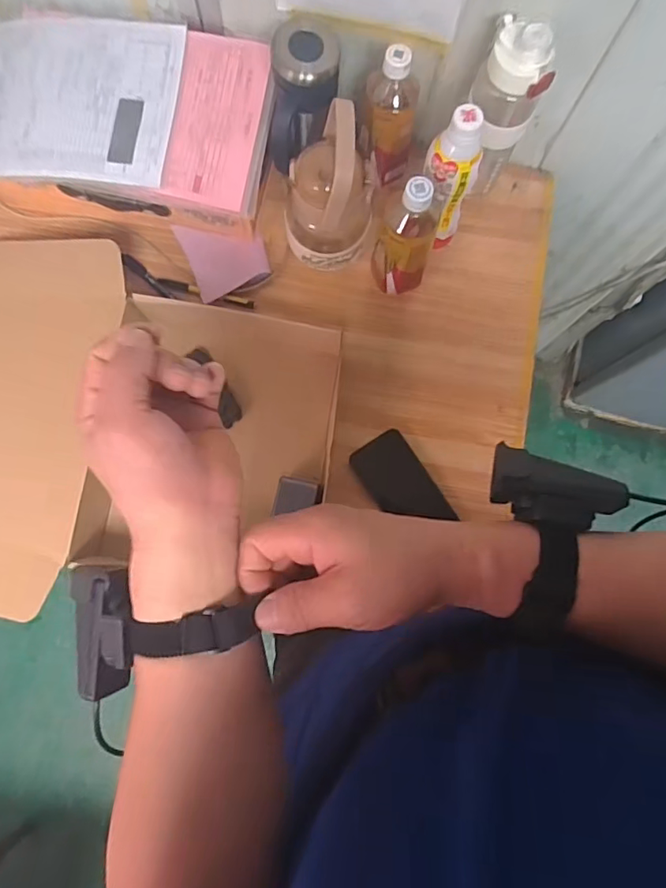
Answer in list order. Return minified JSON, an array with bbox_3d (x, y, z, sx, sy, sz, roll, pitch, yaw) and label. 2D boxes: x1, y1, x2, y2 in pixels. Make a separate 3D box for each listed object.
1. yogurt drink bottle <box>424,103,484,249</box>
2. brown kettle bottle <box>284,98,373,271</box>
[{"bbox_3d":[0.139,-0.316,0.655,0.062,0.208,0.052,-16,82,-4],"label":"yogurt drink bottle"},{"bbox_3d":[-0.006,-0.301,0.661,0.097,0.220,0.097,0,81,-1],"label":"brown kettle bottle"}]

